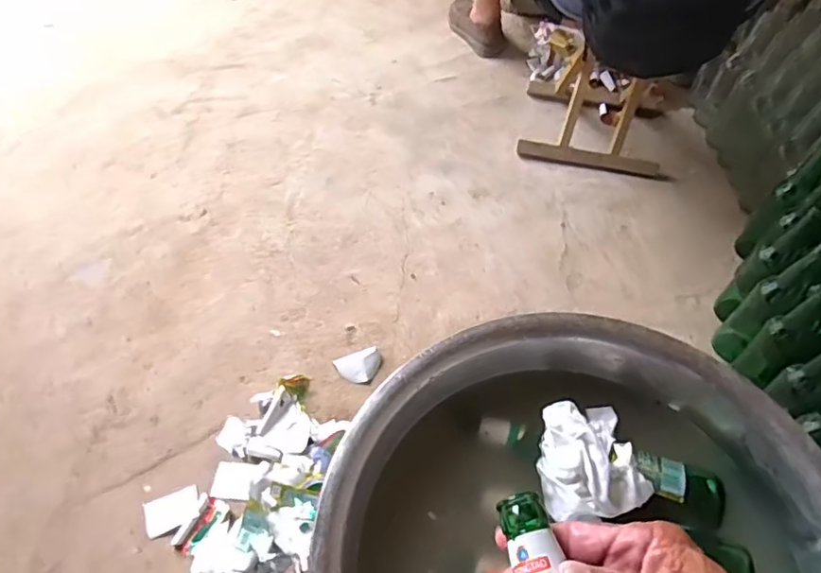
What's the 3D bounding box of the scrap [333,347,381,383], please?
[{"bbox_3d":[-0.080,0.126,0.913,0.070,0.010,0.050,-13,70,-13],"label":"scrap"}]

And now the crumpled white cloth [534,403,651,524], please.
[{"bbox_3d":[0.171,0.161,0.552,0.096,0.043,0.112,-6,52,-6],"label":"crumpled white cloth"}]

